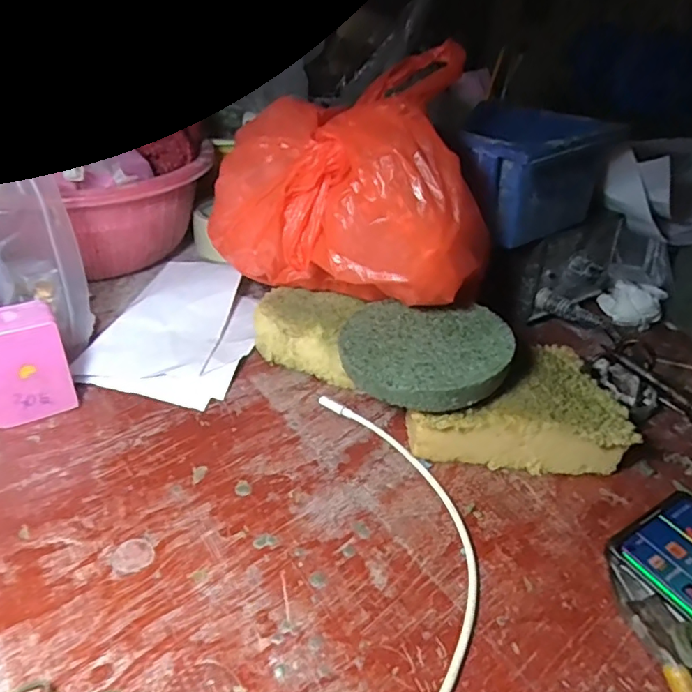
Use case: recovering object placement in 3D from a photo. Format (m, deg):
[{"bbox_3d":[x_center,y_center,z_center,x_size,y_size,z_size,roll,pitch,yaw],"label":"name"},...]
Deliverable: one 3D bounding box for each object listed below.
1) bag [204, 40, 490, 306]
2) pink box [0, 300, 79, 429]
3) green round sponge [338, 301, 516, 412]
[{"bbox_3d":[0.006,-0.112,0.383,0.199,0.137,0.121,25,39,26],"label":"bag"},{"bbox_3d":[-0.202,0.012,0.343,0.048,0.069,0.028,-16,40,-28],"label":"pink box"},{"bbox_3d":[0.050,0.000,0.347,0.103,0.018,0.098,3,35,-2],"label":"green round sponge"}]

